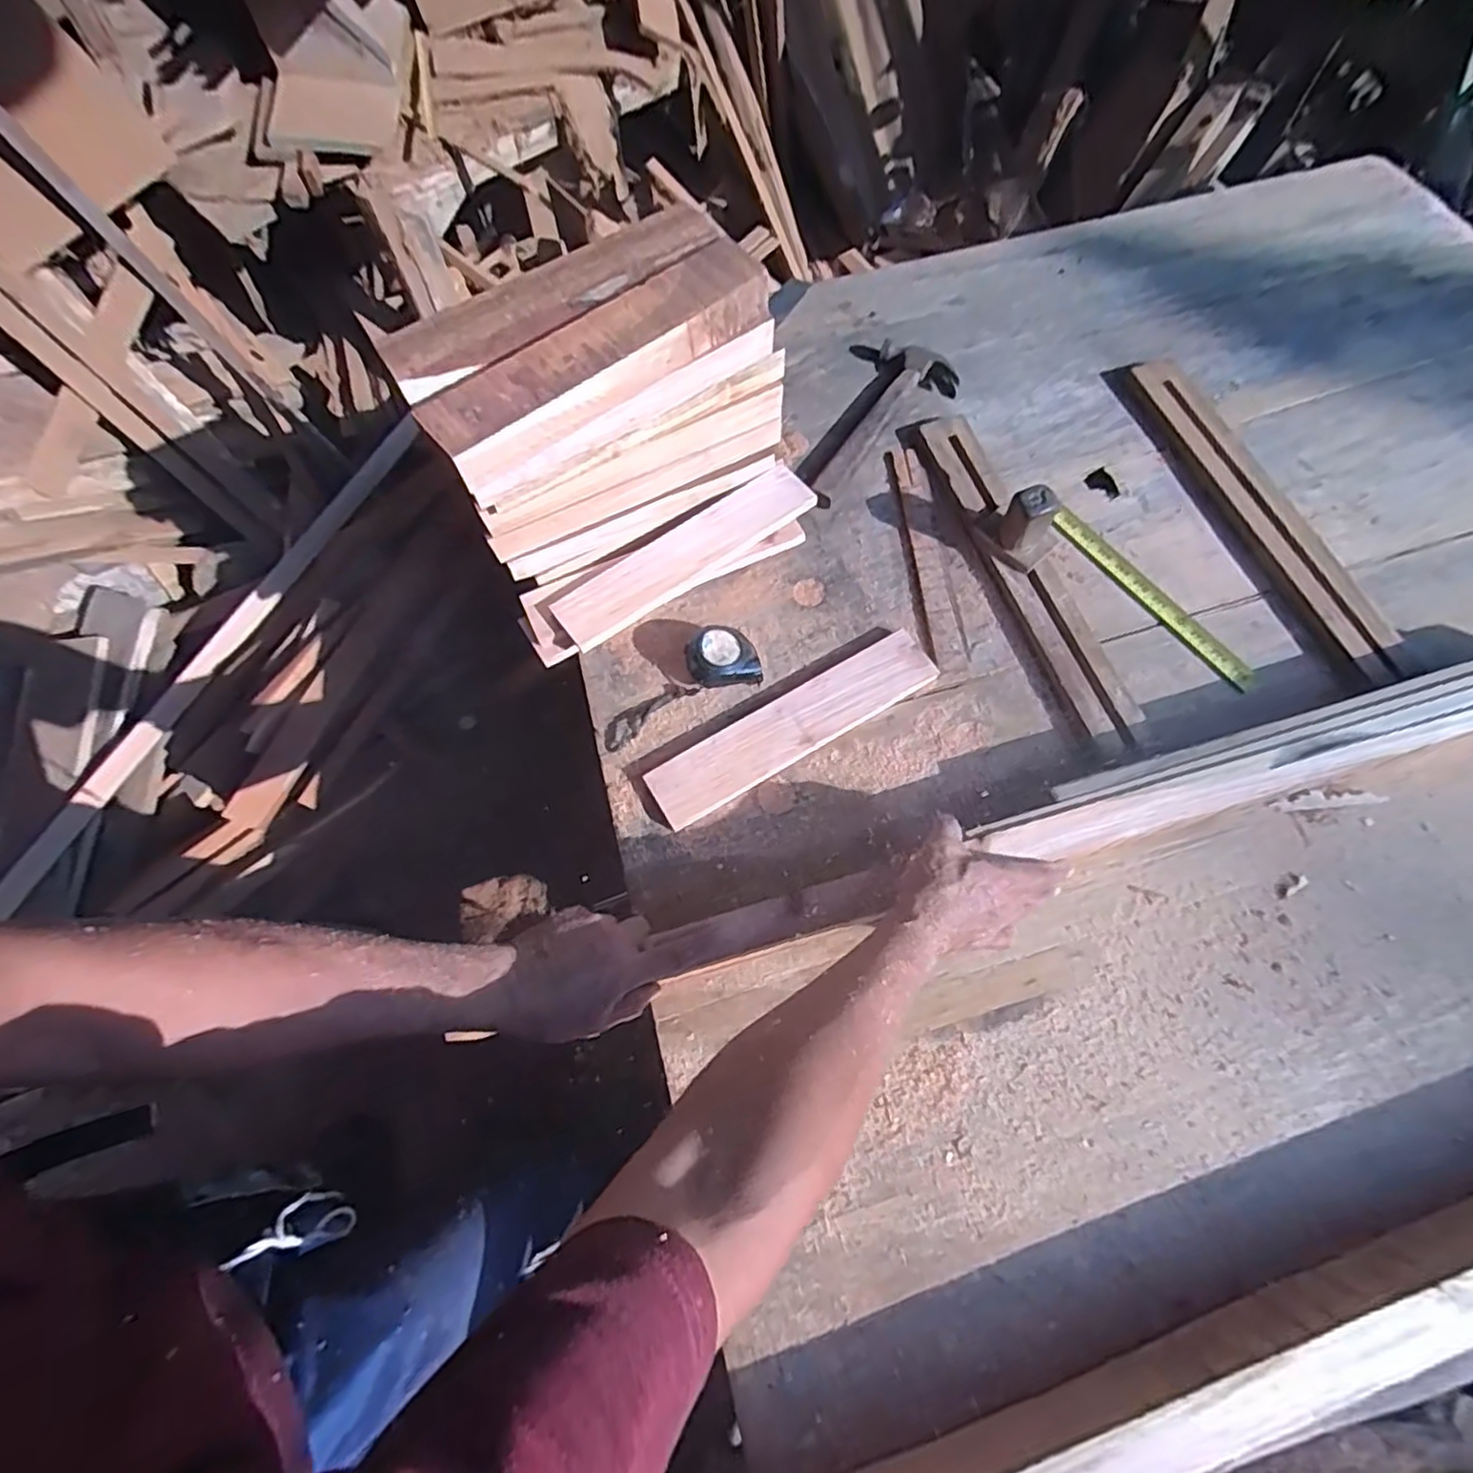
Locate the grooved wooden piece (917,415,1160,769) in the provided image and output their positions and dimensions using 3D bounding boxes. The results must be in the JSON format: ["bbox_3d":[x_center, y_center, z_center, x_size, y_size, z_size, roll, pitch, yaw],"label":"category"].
[{"bbox_3d":[0.299,-0.172,0.688,0.066,0.024,0.438,-16,67,-5],"label":"grooved wooden piece"}]

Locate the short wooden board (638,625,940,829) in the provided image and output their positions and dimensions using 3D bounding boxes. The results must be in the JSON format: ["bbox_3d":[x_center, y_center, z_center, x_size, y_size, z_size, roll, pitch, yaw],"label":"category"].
[{"bbox_3d":[0.056,-0.010,0.636,0.291,0.015,0.061,-30,69,-11],"label":"short wooden board"}]

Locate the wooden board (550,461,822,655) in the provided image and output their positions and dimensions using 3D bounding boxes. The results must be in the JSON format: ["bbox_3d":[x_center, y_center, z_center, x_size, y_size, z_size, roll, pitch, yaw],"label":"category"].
[{"bbox_3d":[-0.055,-0.189,0.689,0.286,0.022,0.069,-35,70,-11],"label":"wooden board"}]

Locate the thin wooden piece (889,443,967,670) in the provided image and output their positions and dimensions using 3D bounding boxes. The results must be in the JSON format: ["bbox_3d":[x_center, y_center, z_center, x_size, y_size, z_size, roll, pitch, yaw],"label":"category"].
[{"bbox_3d":[0.204,-0.197,0.713,0.032,0.009,0.291,-5,67,0],"label":"thin wooden piece"}]

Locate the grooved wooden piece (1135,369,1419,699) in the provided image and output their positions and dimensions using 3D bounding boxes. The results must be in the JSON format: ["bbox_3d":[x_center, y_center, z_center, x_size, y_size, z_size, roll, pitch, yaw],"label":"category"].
[{"bbox_3d":[0.559,-0.245,0.705,0.066,0.015,0.433,-15,67,-4],"label":"grooved wooden piece"}]

